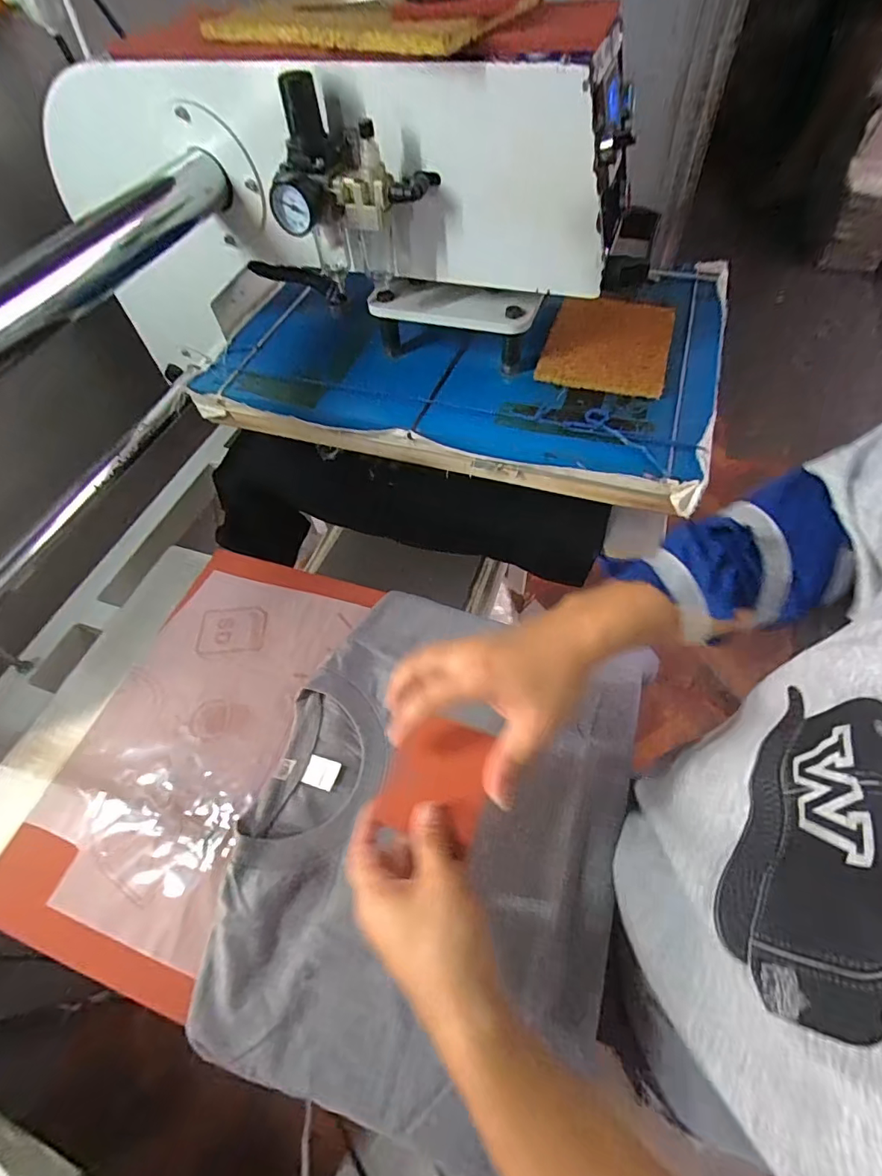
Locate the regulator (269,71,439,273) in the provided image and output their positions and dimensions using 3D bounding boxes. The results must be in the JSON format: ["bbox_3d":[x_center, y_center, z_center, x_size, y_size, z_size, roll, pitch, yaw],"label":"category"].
[{"bbox_3d":[-0.076,-0.348,0.436,0.128,0.134,0.080,9,58,11],"label":"regulator"}]

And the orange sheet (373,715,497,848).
[{"bbox_3d":[-0.003,0.143,0.371,0.076,0.012,0.084,14,75,20],"label":"orange sheet"}]

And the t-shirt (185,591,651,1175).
[{"bbox_3d":[-0.005,0.195,0.425,0.309,0.015,0.400,14,59,14],"label":"t-shirt"}]

